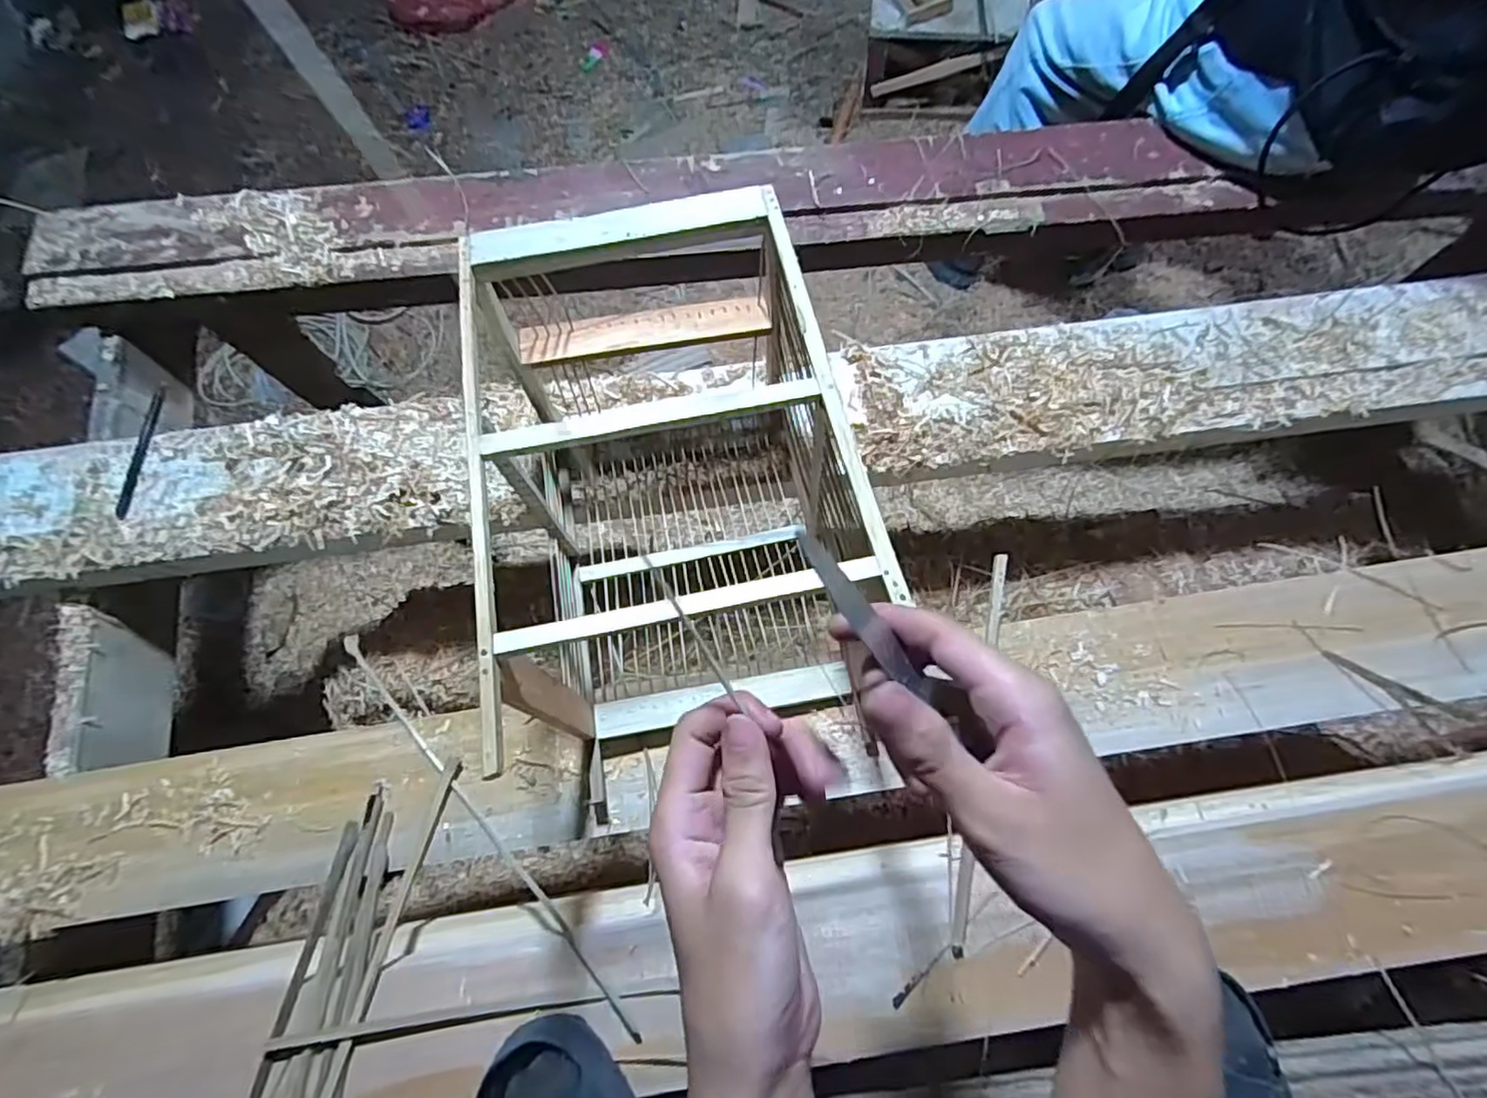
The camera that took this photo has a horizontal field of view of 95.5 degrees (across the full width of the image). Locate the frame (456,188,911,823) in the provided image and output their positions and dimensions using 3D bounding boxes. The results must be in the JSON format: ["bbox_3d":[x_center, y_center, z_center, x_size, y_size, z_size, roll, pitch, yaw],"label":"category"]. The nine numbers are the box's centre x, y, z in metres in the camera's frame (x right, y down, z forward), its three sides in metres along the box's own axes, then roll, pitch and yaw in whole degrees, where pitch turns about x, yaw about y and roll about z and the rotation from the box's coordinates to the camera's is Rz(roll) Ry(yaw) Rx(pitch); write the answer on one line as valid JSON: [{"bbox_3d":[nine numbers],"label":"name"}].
[{"bbox_3d":[-0.048,-0.046,0.495,0.216,0.245,0.360,-13,72,-2],"label":"frame"}]

